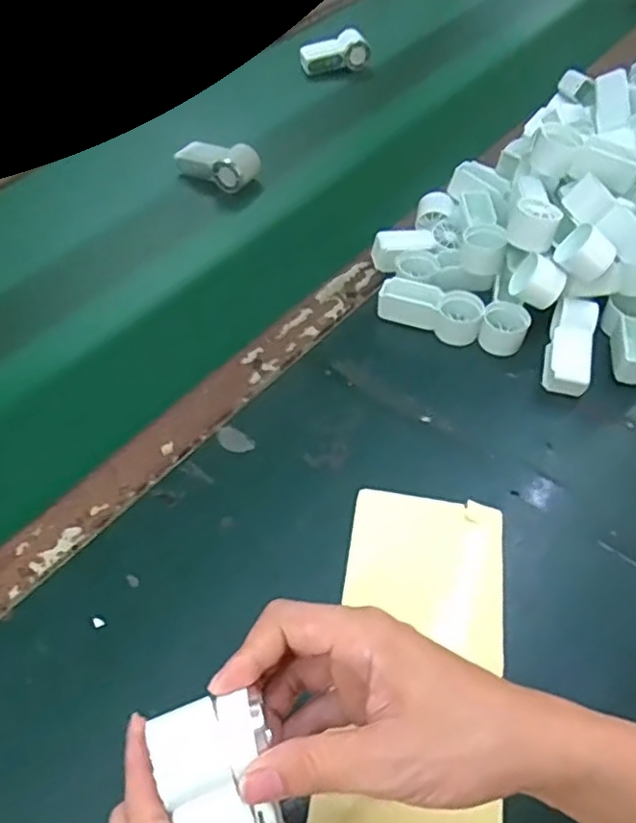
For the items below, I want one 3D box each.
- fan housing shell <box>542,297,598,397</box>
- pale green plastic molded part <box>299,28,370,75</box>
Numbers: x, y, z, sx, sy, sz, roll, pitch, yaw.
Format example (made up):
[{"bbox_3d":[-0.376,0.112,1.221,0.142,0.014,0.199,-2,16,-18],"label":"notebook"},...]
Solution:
[{"bbox_3d":[0.215,-0.055,0.558,0.035,0.027,0.087,11,74,10],"label":"fan housing shell"},{"bbox_3d":[0.022,-0.502,0.922,0.093,0.051,0.040,-10,53,-7],"label":"pale green plastic molded part"}]

